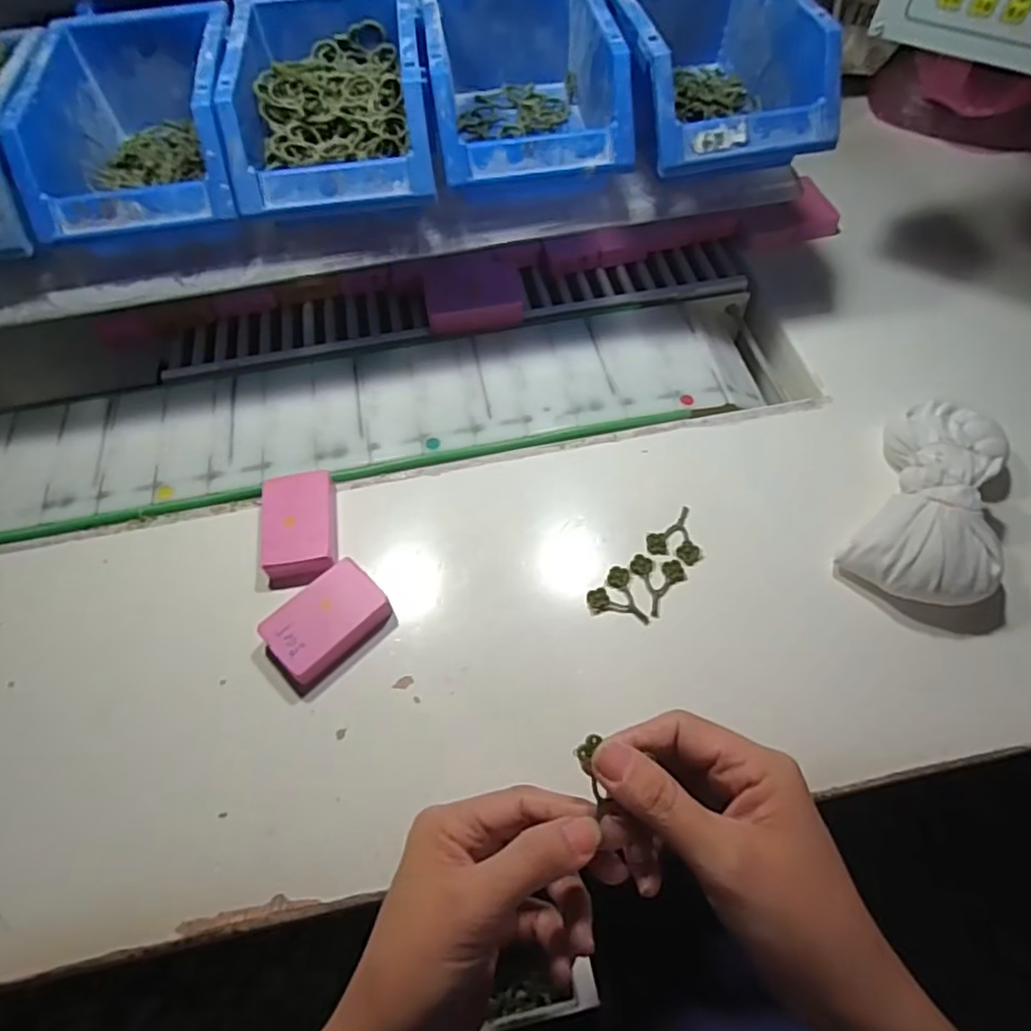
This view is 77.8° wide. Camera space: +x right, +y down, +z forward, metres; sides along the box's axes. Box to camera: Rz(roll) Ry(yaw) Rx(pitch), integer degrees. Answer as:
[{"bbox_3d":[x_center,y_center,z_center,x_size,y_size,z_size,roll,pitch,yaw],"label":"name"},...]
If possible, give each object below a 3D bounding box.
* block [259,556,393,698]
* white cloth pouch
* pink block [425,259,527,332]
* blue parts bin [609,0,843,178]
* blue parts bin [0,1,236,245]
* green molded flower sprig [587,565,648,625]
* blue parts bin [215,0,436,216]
[{"bbox_3d":[-0.117,0.066,0.391,0.074,0.024,0.046,-40,66,-19],"label":"block"},{"bbox_3d":[0.271,-0.011,0.408,0.079,0.049,0.151,26,64,16],"label":"white cloth pouch"},{"bbox_3d":[-0.034,-0.180,0.525,0.077,0.015,0.064,-8,60,-3],"label":"pink block"},{"bbox_3d":[0.130,-0.315,0.452,0.124,0.080,0.183,-13,60,-6],"label":"blue parts bin"},{"bbox_3d":[-0.246,-0.256,0.433,0.122,0.080,0.178,-8,60,-3],"label":"blue parts bin"},{"bbox_3d":[0.061,0.052,0.401,0.031,0.005,0.038,-14,60,-6],"label":"green molded flower sprig"},{"bbox_3d":[-0.123,-0.279,0.436,0.124,0.072,0.184,-8,60,-3],"label":"blue parts bin"}]

